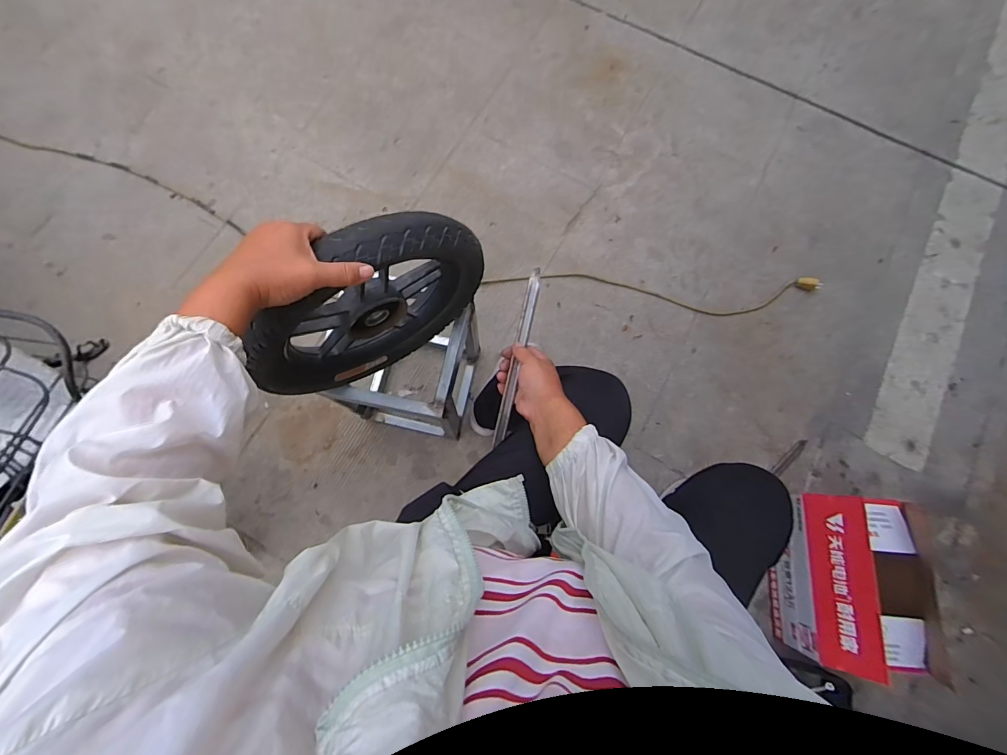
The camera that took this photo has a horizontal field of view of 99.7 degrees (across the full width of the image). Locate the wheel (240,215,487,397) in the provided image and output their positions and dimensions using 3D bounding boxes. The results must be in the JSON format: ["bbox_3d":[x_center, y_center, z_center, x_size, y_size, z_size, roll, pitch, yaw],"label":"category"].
[{"bbox_3d":[-0.174,-0.092,0.582,0.312,0.325,0.070,-33,79,-9],"label":"wheel"}]

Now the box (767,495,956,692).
[{"bbox_3d":[0.732,0.420,0.894,0.237,0.221,0.316,5,76,-1],"label":"box"}]

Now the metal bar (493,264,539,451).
[{"bbox_3d":[0.021,-0.027,0.624,0.019,0.017,0.263,12,96,1],"label":"metal bar"}]

